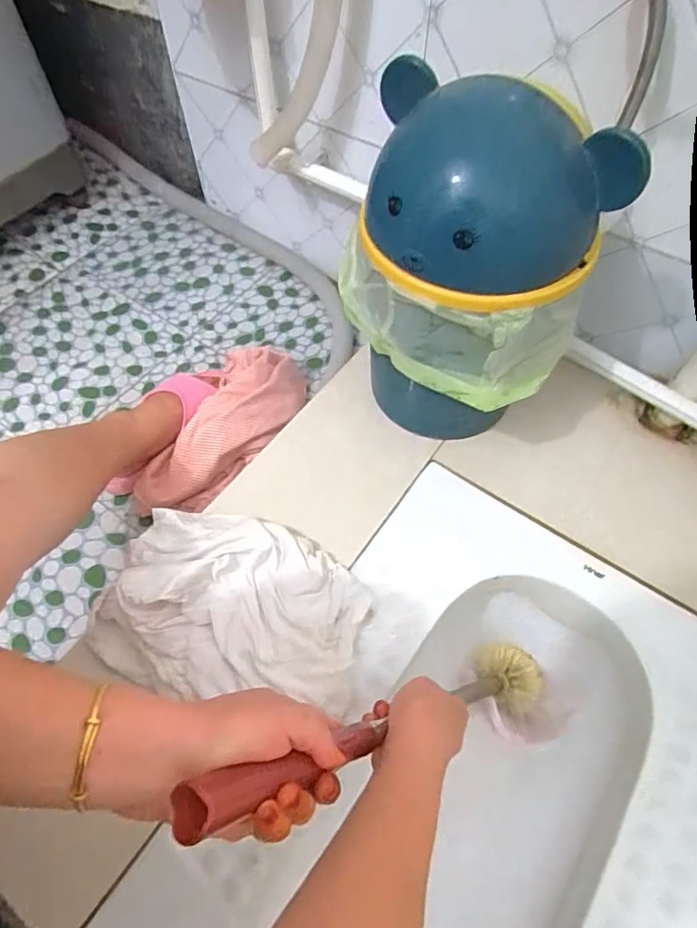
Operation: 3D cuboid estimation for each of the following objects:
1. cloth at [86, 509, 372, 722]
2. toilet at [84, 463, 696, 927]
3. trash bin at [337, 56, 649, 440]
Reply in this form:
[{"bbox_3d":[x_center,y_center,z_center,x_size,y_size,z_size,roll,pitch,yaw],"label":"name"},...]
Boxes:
[{"bbox_3d":[-0.117,0.143,0.524,0.270,0.062,0.203,6,58,3],"label":"cloth"},{"bbox_3d":[0.121,0.342,0.517,0.440,0.151,0.561,32,63,17],"label":"toilet"},{"bbox_3d":[0.113,-0.177,0.551,0.191,0.345,0.249,-16,59,-10],"label":"trash bin"}]

